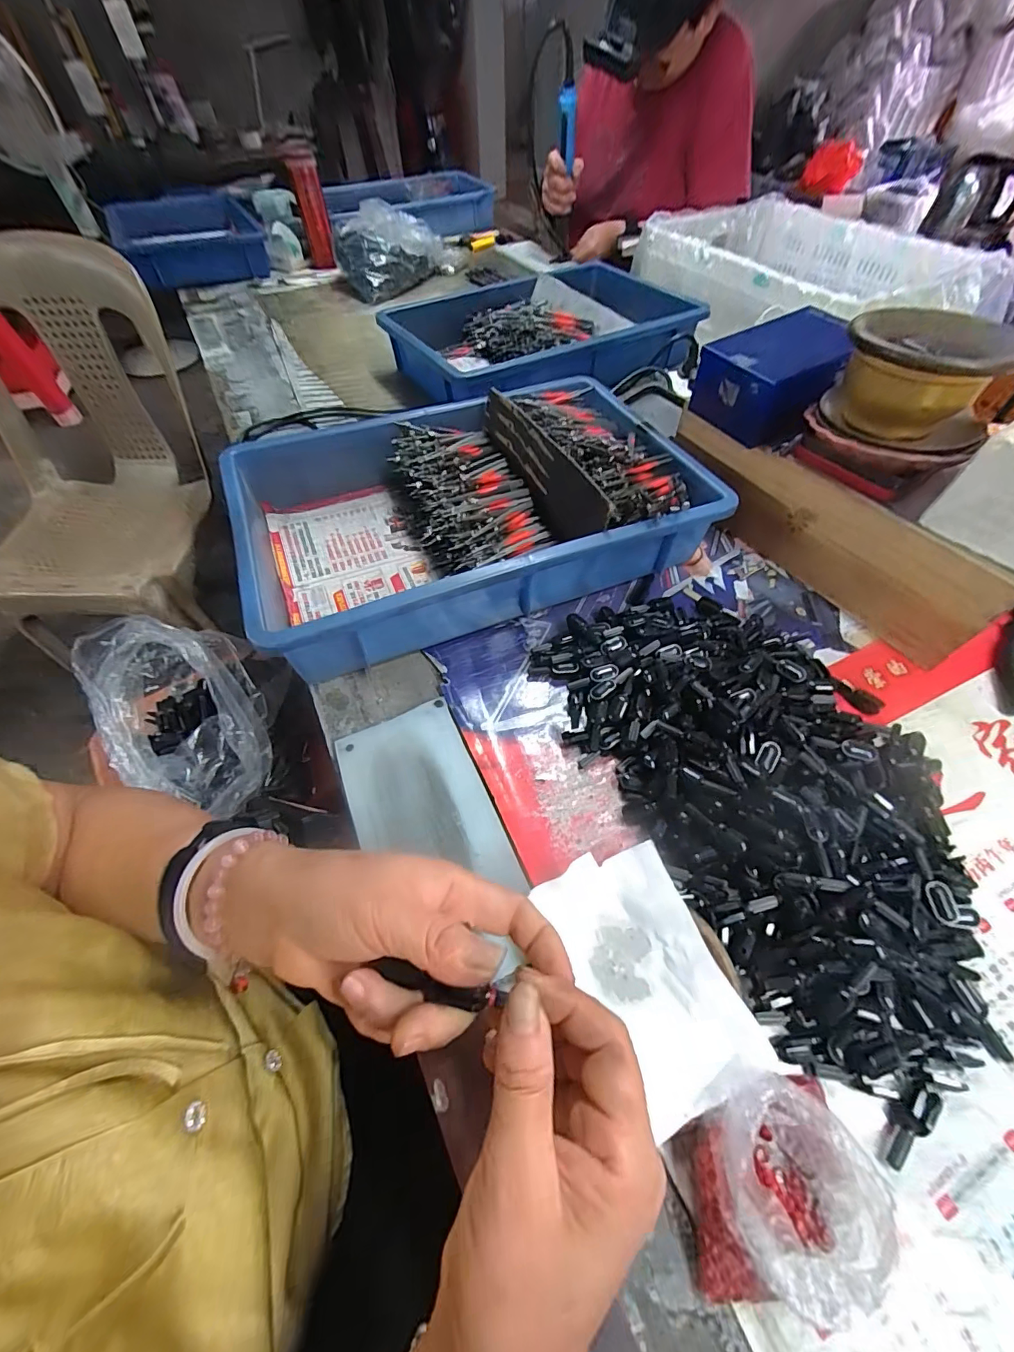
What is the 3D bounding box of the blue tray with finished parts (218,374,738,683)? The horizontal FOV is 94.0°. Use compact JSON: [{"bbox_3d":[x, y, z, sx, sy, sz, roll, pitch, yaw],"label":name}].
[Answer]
[{"bbox_3d":[-0.041,-0.179,0.482,0.426,0.089,0.297,-19,58,-15],"label":"blue tray with finished parts"}]

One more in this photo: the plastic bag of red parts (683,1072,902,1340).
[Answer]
[{"bbox_3d":[0.130,0.237,0.215,0.080,0.043,0.083,1,55,-1],"label":"plastic bag of red parts"}]

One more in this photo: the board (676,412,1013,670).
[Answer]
[{"bbox_3d":[0.293,-0.144,0.453,0.030,0.113,0.316,-30,54,-14],"label":"board"}]

